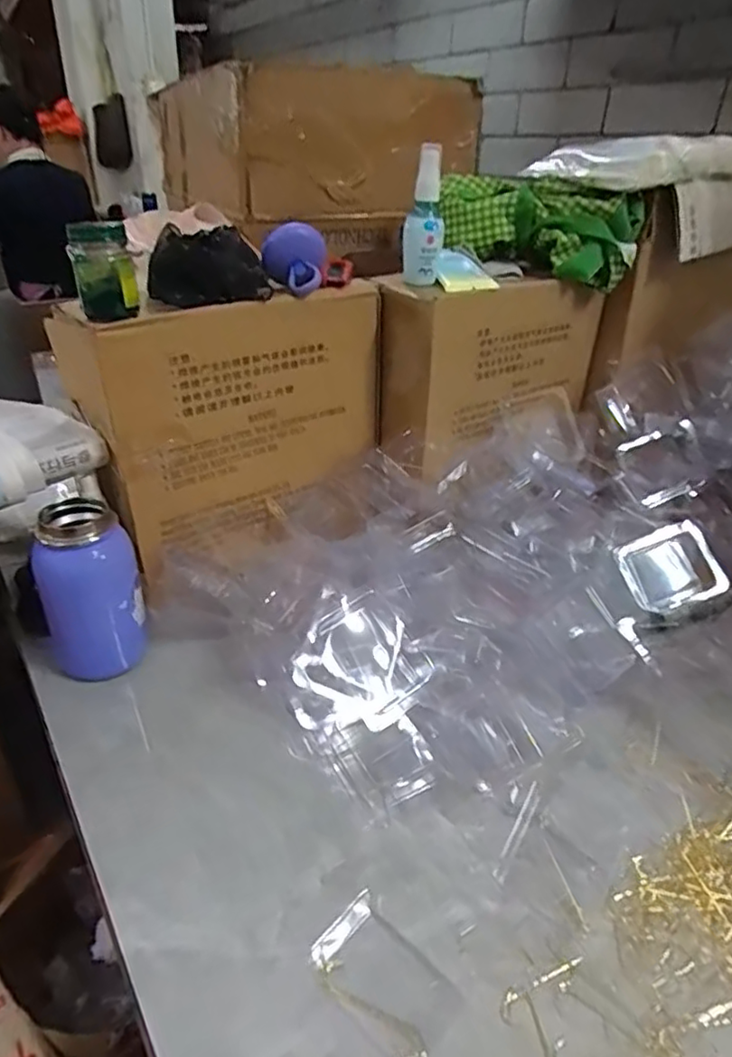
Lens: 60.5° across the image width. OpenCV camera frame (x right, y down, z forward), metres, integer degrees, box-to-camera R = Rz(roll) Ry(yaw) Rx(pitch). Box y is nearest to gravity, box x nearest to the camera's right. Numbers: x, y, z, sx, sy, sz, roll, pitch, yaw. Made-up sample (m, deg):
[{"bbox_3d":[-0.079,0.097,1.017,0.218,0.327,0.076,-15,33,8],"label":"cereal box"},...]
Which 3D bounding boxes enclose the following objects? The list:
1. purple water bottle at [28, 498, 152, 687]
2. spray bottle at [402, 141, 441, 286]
[{"bbox_3d":[-0.222,0.051,0.509,0.072,0.136,0.060,-12,34,-23],"label":"purple water bottle"},{"bbox_3d":[0.056,-0.297,0.603,0.036,0.120,0.030,4,31,2],"label":"spray bottle"}]

